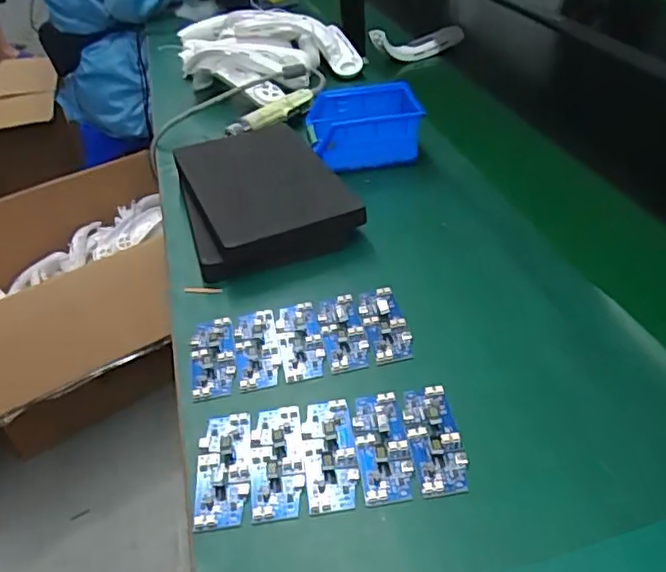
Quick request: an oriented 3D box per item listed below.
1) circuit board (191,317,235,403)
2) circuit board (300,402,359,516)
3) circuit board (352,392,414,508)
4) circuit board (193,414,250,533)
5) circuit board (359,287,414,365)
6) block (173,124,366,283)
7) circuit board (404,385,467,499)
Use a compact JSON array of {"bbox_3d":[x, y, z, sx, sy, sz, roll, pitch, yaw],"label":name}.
[{"bbox_3d":[-0.104,0.061,0.515,0.036,0.004,0.088,-11,40,-5],"label":"circuit board"},{"bbox_3d":[-0.003,0.120,0.432,0.037,0.004,0.091,-8,40,-2],"label":"circuit board"},{"bbox_3d":[0.035,0.115,0.434,0.037,0.004,0.090,-8,40,-2],"label":"circuit board"},{"bbox_3d":[-0.078,0.130,0.428,0.037,0.006,0.091,-8,40,-2],"label":"circuit board"},{"bbox_3d":[0.046,0.033,0.532,0.035,0.004,0.088,-12,40,-6],"label":"circuit board"},{"bbox_3d":[-0.091,-0.119,0.688,0.170,0.049,0.270,-17,41,-12],"label":"block"},{"bbox_3d":[0.073,0.110,0.434,0.036,0.004,0.089,-9,40,-2],"label":"circuit board"}]

